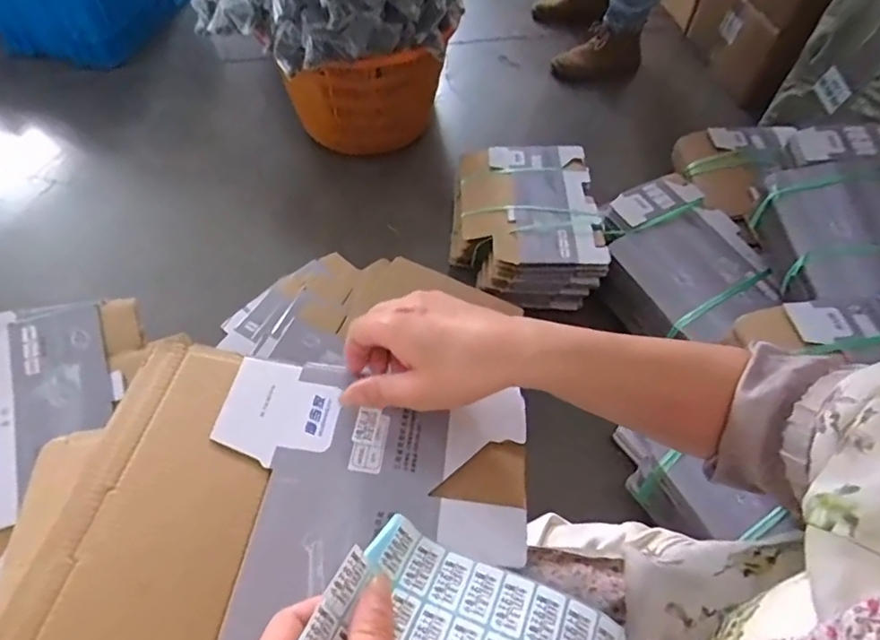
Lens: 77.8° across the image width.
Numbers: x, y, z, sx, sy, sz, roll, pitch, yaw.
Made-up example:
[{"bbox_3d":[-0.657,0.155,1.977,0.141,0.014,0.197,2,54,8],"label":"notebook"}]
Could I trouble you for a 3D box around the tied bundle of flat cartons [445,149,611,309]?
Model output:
[{"bbox_3d":[0.171,-0.205,1.110,0.280,0.126,0.339,4,56,0],"label":"tied bundle of flat cartons"}]

